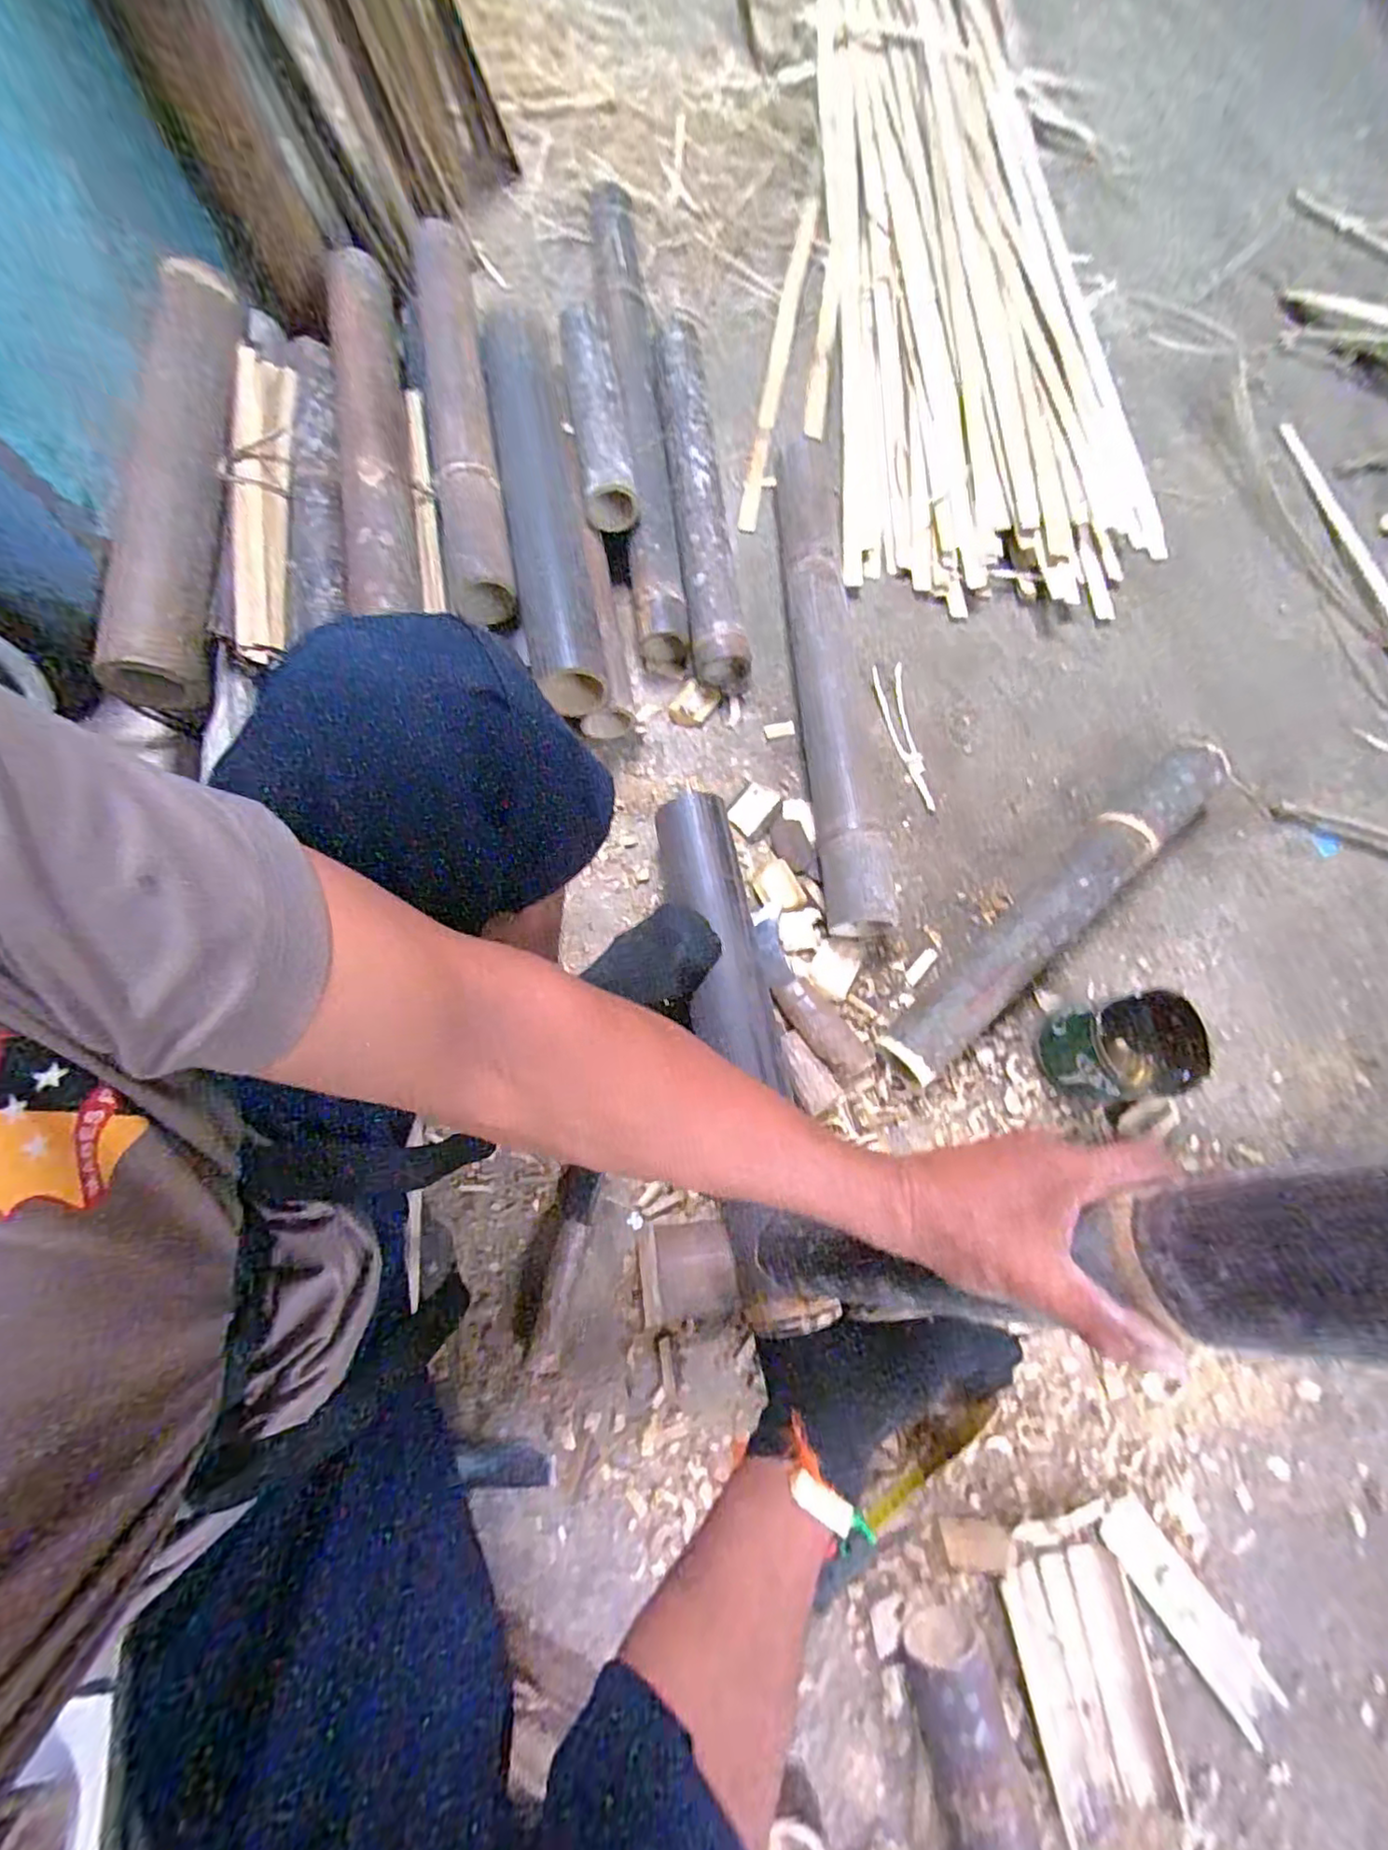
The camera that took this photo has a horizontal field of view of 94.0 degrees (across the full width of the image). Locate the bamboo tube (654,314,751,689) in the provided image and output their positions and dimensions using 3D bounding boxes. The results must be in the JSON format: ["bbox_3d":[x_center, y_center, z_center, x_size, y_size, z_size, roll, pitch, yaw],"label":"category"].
[{"bbox_3d":[0.002,-0.553,0.813,0.070,0.073,0.524,-8,84,-2],"label":"bamboo tube"}]

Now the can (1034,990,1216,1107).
[{"bbox_3d":[0.405,0.123,0.617,0.090,0.123,0.089,0,76,0],"label":"can"}]

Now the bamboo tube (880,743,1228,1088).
[{"bbox_3d":[0.389,-0.025,0.680,0.476,0.071,0.070,-42,78,-8],"label":"bamboo tube"}]

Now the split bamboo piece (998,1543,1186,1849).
[{"bbox_3d":[0.342,0.654,0.556,0.107,0.023,0.194,-11,76,-2],"label":"split bamboo piece"}]

